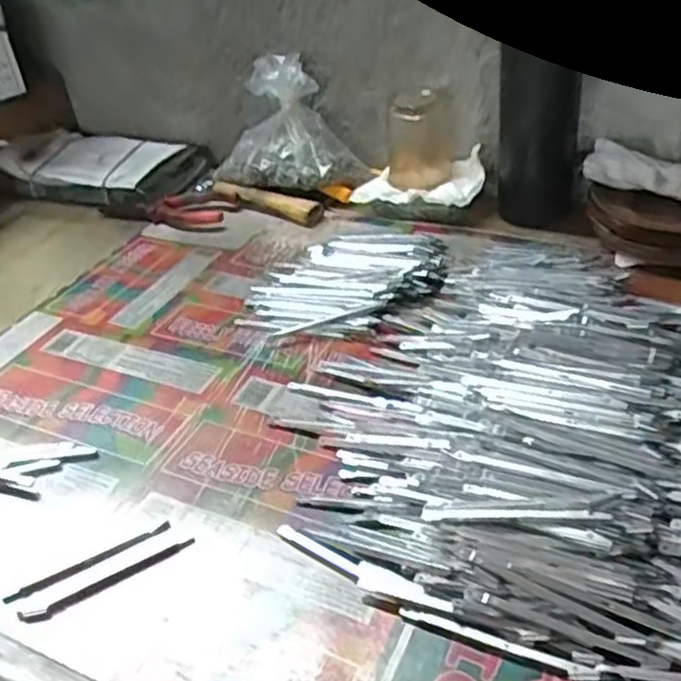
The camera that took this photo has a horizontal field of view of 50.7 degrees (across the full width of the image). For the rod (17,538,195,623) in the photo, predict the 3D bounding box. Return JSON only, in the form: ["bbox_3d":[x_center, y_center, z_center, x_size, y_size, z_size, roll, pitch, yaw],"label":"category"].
[{"bbox_3d":[-0.122,0.128,0.383,0.091,0.008,0.010,-25,40,-22],"label":"rod"}]

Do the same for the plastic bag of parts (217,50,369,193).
[{"bbox_3d":[-0.050,-0.207,0.713,0.157,0.124,0.069,8,39,19],"label":"plastic bag of parts"}]

